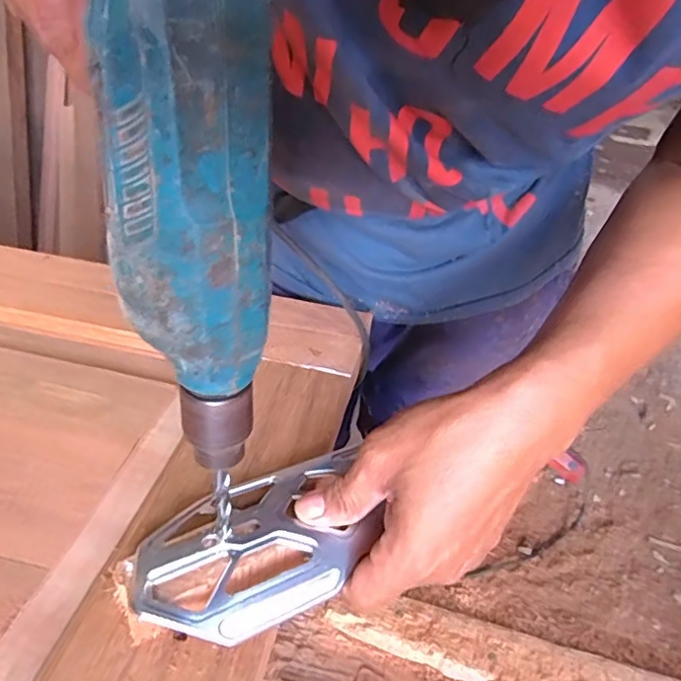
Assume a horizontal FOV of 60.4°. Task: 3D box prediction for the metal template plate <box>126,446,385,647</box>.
[{"bbox_3d":[-0.044,0.110,0.328,0.143,0.017,0.089,-17,42,-27],"label":"metal template plate"}]

